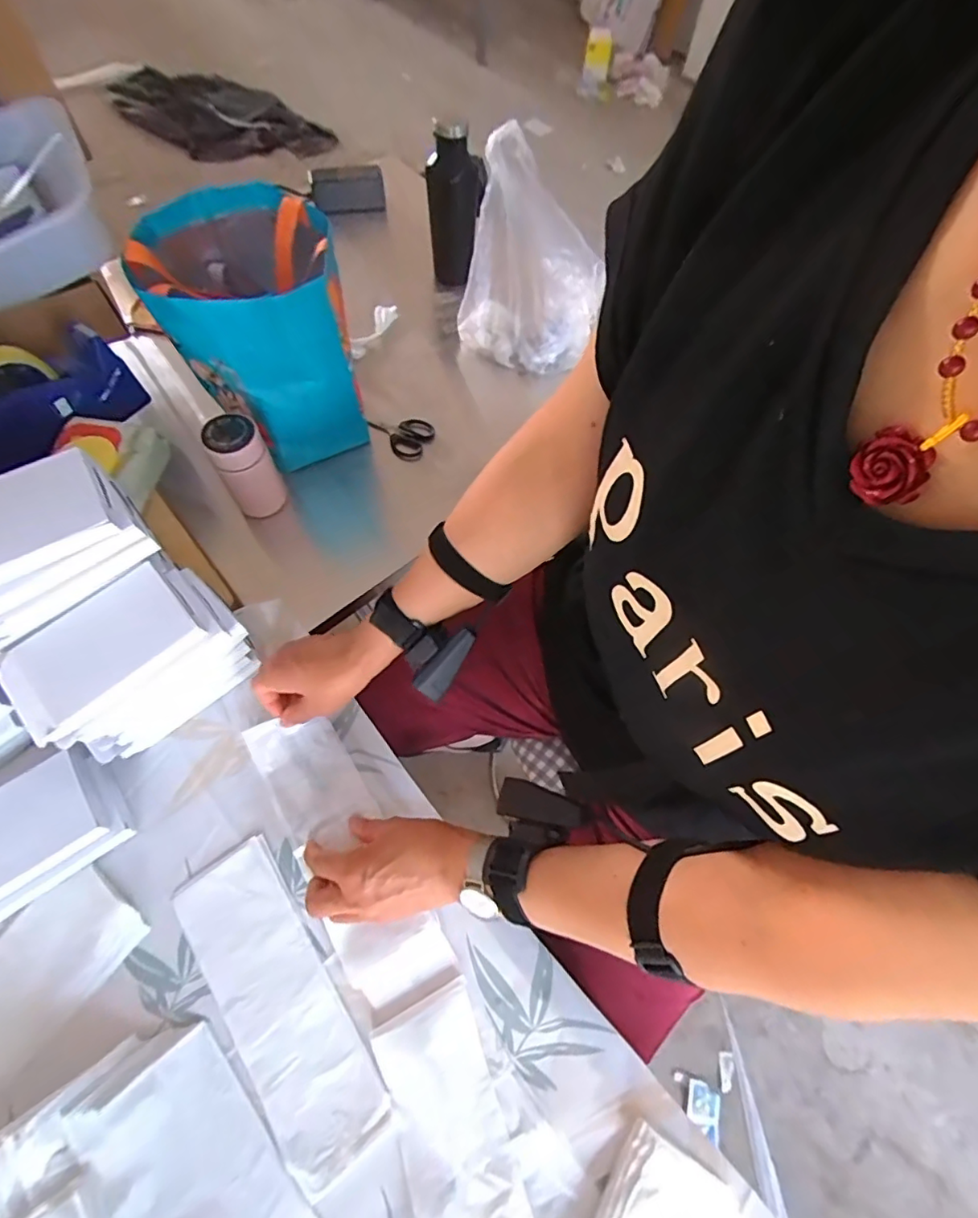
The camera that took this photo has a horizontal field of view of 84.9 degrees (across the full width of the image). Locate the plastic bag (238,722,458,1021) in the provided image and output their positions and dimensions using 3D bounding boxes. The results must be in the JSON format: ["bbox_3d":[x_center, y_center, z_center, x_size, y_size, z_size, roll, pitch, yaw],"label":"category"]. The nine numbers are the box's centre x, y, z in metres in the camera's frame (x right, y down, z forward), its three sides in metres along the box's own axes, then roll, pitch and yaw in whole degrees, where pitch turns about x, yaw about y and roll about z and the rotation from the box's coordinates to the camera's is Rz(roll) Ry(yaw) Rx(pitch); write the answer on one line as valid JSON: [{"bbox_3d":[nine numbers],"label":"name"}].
[{"bbox_3d":[-0.137,0.219,0.500,0.085,0.022,0.271,-29,69,-17],"label":"plastic bag"}]

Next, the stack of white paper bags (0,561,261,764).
[{"bbox_3d":[-0.322,0.050,0.500,0.170,0.116,0.096,-41,73,-19],"label":"stack of white paper bags"}]

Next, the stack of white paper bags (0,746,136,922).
[{"bbox_3d":[-0.406,0.199,0.477,0.137,0.037,0.097,-33,71,-17],"label":"stack of white paper bags"}]

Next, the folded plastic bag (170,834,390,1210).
[{"bbox_3d":[-0.178,0.325,0.447,0.085,0.005,0.248,-31,70,-17],"label":"folded plastic bag"}]

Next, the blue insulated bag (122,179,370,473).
[{"bbox_3d":[-0.285,-0.337,0.678,0.202,0.251,0.220,-30,70,-16],"label":"blue insulated bag"}]

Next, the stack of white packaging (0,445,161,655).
[{"bbox_3d":[-0.388,-0.055,0.448,0.161,0.060,0.104,-37,72,-18],"label":"stack of white packaging"}]

